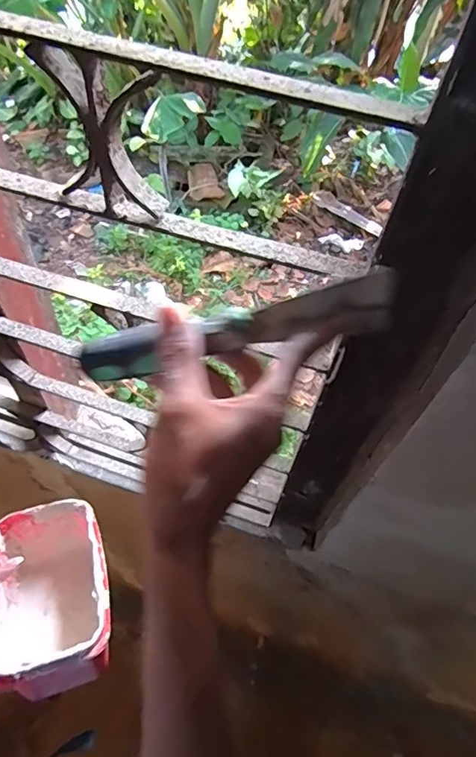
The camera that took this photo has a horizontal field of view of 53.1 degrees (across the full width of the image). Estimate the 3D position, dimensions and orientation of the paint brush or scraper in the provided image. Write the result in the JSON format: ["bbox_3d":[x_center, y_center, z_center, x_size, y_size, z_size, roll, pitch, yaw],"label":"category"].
[{"bbox_3d":[0.003,-0.027,0.294,0.194,0.043,0.021,-13,56,-3],"label":"paint brush or scraper"}]

